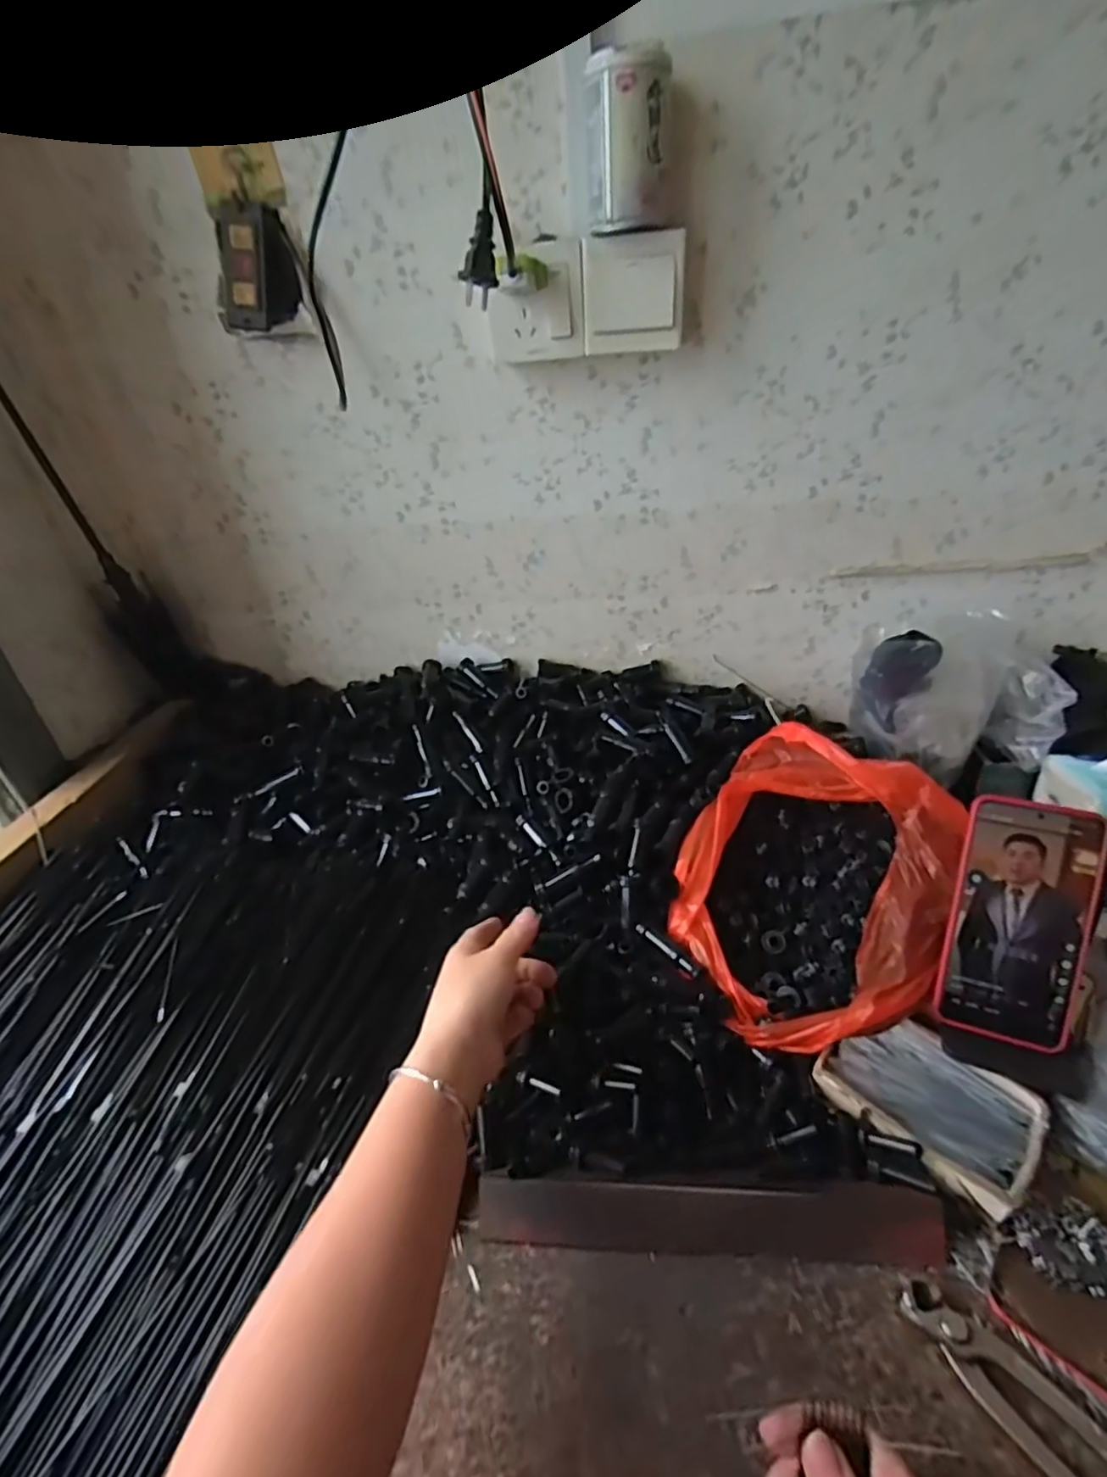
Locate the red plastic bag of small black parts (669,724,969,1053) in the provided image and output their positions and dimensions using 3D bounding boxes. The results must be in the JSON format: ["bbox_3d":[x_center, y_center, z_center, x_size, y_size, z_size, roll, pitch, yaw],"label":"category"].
[{"bbox_3d":[0.203,0.116,0.511,0.205,0.142,0.229,24,43,36],"label":"red plastic bag of small black parts"}]

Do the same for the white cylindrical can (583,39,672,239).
[{"bbox_3d":[0.056,-0.460,0.491,0.070,0.101,0.053,3,34,12],"label":"white cylindrical can"}]

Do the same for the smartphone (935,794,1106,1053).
[{"bbox_3d":[0.317,0.124,0.427,0.077,0.160,0.012,9,4,20],"label":"smartphone"}]

